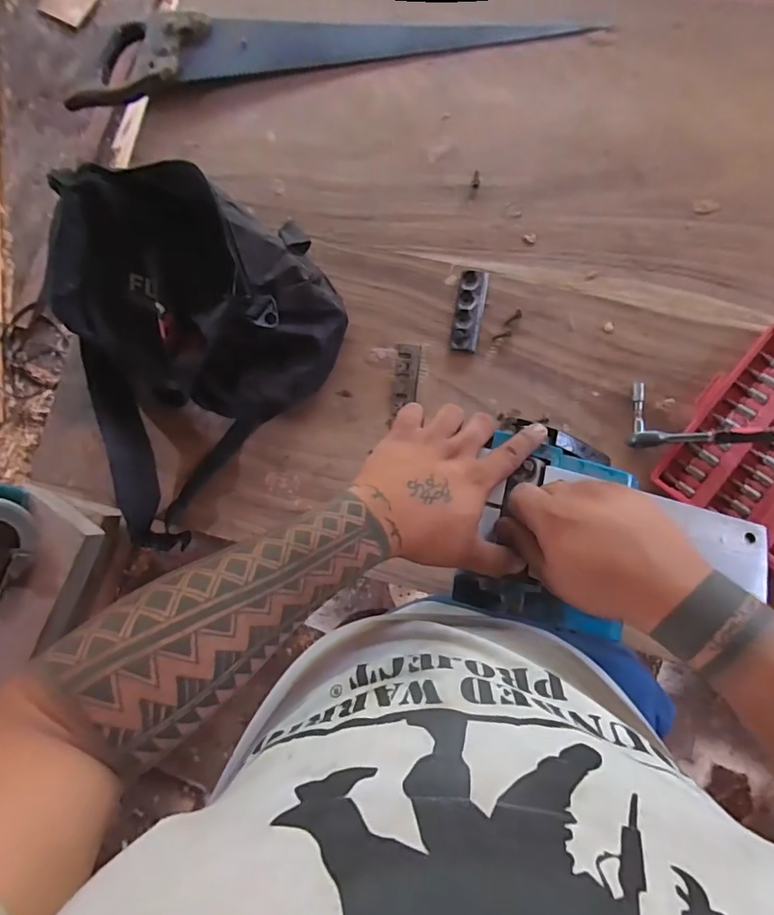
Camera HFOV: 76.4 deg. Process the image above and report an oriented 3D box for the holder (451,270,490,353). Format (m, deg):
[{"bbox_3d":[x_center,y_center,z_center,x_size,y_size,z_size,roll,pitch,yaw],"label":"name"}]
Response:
[{"bbox_3d":[0.105,-0.186,0.620,0.034,0.008,0.105,10,84,7],"label":"holder"}]

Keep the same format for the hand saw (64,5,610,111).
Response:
[{"bbox_3d":[-0.082,-0.573,0.667,0.703,0.044,0.140,-6,83,5],"label":"hand saw"}]

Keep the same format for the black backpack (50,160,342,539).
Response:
[{"bbox_3d":[-0.271,-0.128,0.585,0.336,0.123,0.411,34,88,9],"label":"black backpack"}]

